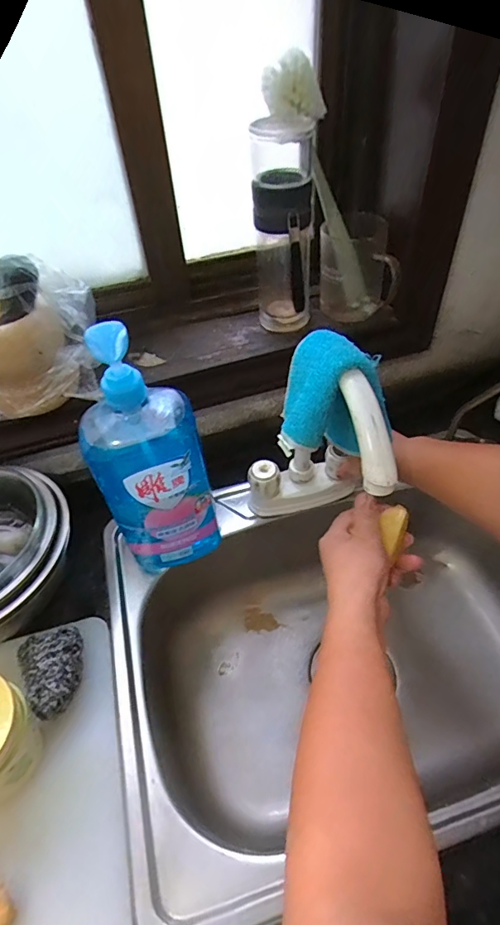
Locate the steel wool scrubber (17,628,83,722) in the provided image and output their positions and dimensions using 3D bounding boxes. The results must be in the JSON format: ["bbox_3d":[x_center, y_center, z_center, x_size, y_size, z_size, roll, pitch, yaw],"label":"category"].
[{"bbox_3d":[-0.187,0.194,0.449,0.055,0.020,0.082,-28,52,-20],"label":"steel wool scrubber"}]

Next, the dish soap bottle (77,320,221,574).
[{"bbox_3d":[-0.099,0.004,0.469,0.109,0.288,0.072,-21,50,-15],"label":"dish soap bottle"}]

